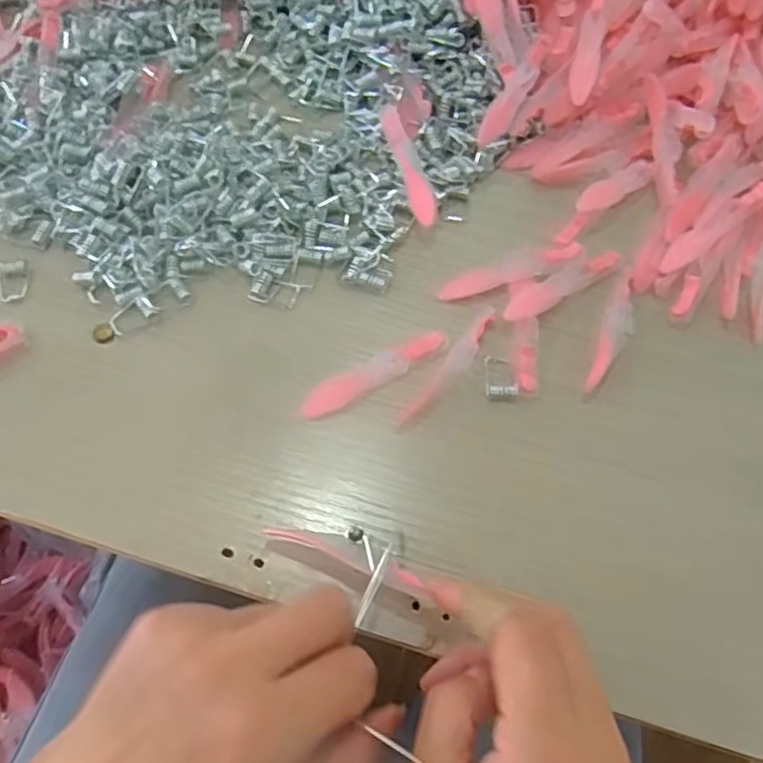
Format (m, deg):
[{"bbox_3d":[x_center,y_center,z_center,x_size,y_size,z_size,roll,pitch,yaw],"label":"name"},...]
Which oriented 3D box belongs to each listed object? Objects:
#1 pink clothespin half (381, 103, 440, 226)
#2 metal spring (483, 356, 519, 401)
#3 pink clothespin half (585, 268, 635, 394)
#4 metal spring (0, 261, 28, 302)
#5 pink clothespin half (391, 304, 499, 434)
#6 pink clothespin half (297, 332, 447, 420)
[{"bbox_3d":[0.015,-0.119,0.369,0.014,0.012,0.075,-13,65,-9],"label":"pink clothespin half"},{"bbox_3d":[0.058,-0.002,0.329,0.016,0.004,0.023,1,64,-3],"label":"metal spring"},{"bbox_3d":[0.119,-0.027,0.339,0.013,0.006,0.075,21,65,7],"label":"pink clothespin half"},{"bbox_3d":[-0.187,-0.051,0.339,0.014,0.004,0.022,-7,65,-6],"label":"metal spring"},{"bbox_3d":[0.034,-0.007,0.327,0.011,0.008,0.079,36,68,14],"label":"pink clothespin half"},{"bbox_3d":[-0.005,-0.005,0.326,0.079,0.005,0.015,-29,69,-16],"label":"pink clothespin half"}]

